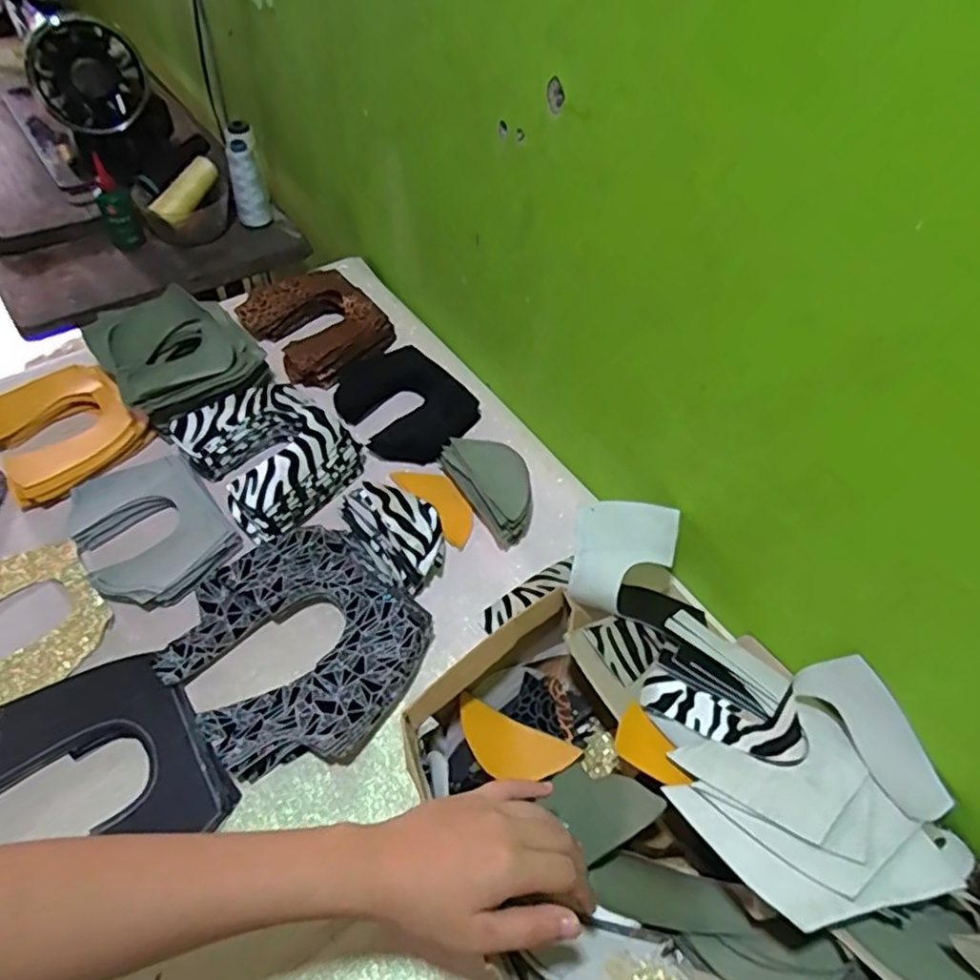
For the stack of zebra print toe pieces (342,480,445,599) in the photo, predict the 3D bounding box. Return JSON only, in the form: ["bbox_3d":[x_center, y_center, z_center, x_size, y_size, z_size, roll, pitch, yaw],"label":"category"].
[{"bbox_3d":[-0.087,0.040,0.628,0.069,0.033,0.114,-30,60,-24],"label":"stack of zebra print toe pieces"}]

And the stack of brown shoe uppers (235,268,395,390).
[{"bbox_3d":[-0.217,-0.209,0.811,0.169,0.038,0.142,37,58,22],"label":"stack of brown shoe uppers"}]

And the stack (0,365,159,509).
[{"bbox_3d":[-0.447,-0.065,0.686,0.134,0.024,0.156,-33,62,-26],"label":"stack"}]

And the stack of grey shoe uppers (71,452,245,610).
[{"bbox_3d":[-0.324,0.035,0.623,0.120,0.020,0.162,-32,61,-25],"label":"stack of grey shoe uppers"}]

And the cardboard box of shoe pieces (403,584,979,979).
[{"bbox_3d":[0.147,0.226,0.442,0.307,0.107,0.352,-25,58,-21],"label":"cardboard box of shoe pieces"}]

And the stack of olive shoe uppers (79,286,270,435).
[{"bbox_3d":[-0.343,-0.148,0.729,0.149,0.069,0.167,-31,60,-25],"label":"stack of olive shoe uppers"}]

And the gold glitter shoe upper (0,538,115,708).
[{"bbox_3d":[-0.411,0.111,0.572,0.120,0.013,0.153,-32,61,-26],"label":"gold glitter shoe upper"}]

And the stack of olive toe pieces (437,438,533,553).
[{"bbox_3d":[0.003,-0.007,0.671,0.065,0.042,0.129,-28,59,-23],"label":"stack of olive toe pieces"}]

